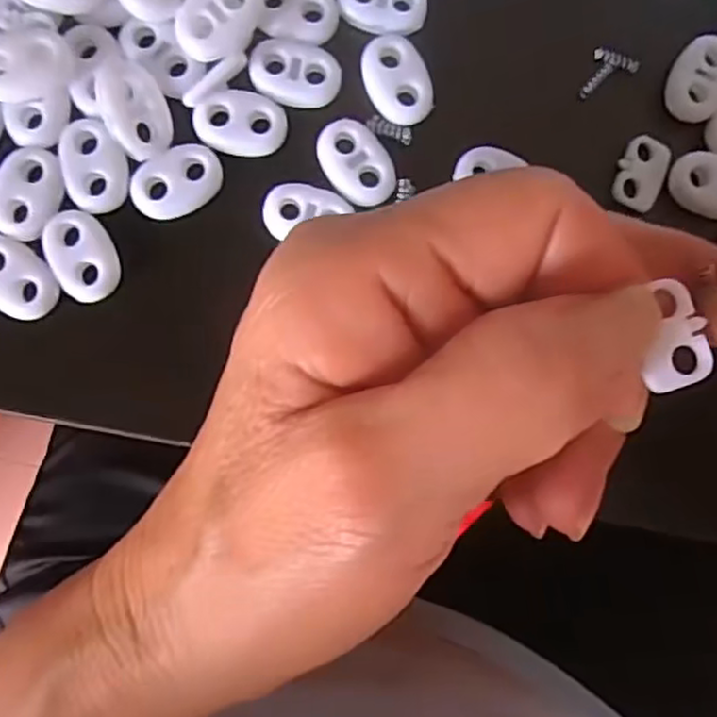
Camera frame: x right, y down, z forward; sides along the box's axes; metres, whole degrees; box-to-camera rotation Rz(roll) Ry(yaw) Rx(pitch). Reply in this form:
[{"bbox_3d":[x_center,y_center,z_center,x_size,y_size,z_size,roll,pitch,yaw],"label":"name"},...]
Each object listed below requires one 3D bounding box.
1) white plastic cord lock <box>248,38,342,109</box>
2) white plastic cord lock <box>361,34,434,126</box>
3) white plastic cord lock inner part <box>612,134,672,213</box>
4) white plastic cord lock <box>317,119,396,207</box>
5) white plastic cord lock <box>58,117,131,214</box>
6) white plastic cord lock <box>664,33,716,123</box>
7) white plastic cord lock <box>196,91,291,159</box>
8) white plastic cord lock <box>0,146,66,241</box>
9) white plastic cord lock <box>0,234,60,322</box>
[{"bbox_3d":[-0.016,-0.071,0.177,0.022,0.004,0.016,9,87,-3],"label":"white plastic cord lock"},{"bbox_3d":[0.010,-0.071,0.179,0.015,0.004,0.022,-23,89,-4],"label":"white plastic cord lock"},{"bbox_3d":[0.074,-0.048,0.187,0.012,0.004,0.019,20,89,-4],"label":"white plastic cord lock inner part"},{"bbox_3d":[0.000,-0.049,0.179,0.015,0.004,0.023,-35,90,-5],"label":"white plastic cord lock"},{"bbox_3d":[-0.064,-0.048,0.175,0.015,0.005,0.023,-14,88,-4],"label":"white plastic cord lock"},{"bbox_3d":[0.089,-0.073,0.185,0.015,0.004,0.024,24,89,-3],"label":"white plastic cord lock"},{"bbox_3d":[-0.029,-0.058,0.178,0.022,0.004,0.015,1,87,-4],"label":"white plastic cord lock"},{"bbox_3d":[-0.081,-0.040,0.172,0.016,0.004,0.022,25,89,-3],"label":"white plastic cord lock"},{"bbox_3d":[-0.083,-0.019,0.173,0.022,0.004,0.014,44,86,-1],"label":"white plastic cord lock"}]

